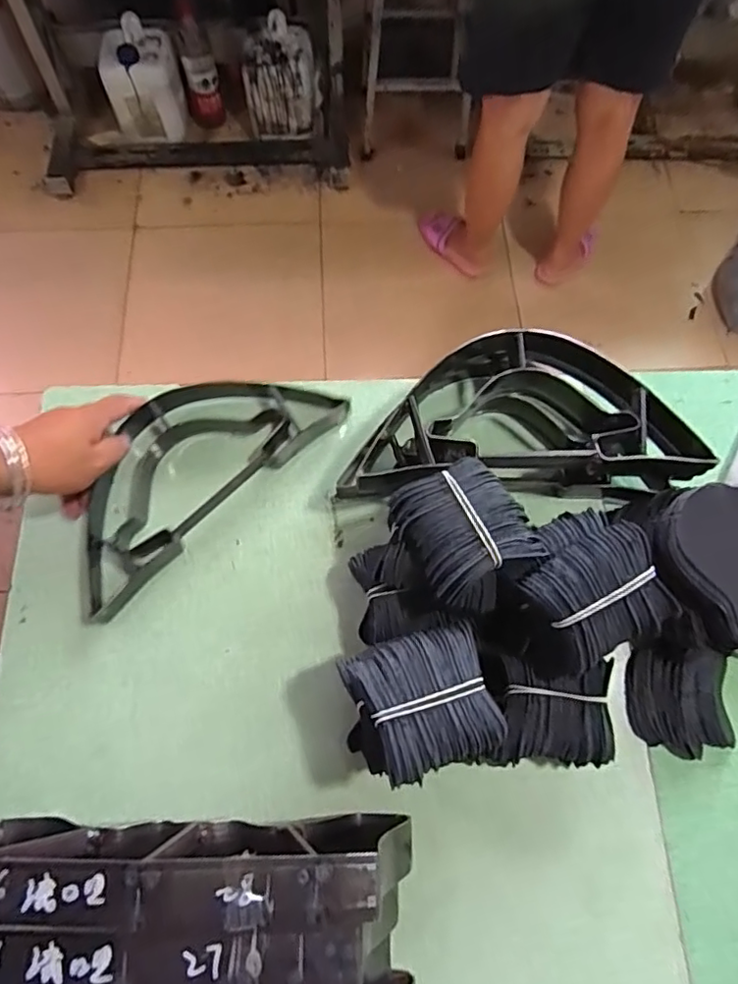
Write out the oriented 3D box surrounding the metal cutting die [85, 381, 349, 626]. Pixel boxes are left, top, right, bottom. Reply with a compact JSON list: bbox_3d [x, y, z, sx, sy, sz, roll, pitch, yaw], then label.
[{"bbox_3d":[-0.164,-0.027,0.527,0.271,0.055,0.127,-40,70,-16],"label":"metal cutting die"}]

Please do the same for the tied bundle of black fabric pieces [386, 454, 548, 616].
[{"bbox_3d":[0.068,0.032,0.422,0.080,0.061,0.100,-31,73,-11],"label":"tied bundle of black fabric pieces"}]

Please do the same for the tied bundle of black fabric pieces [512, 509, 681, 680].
[{"bbox_3d":[0.148,0.068,0.415,0.097,0.068,0.096,-26,72,-9],"label":"tied bundle of black fabric pieces"}]

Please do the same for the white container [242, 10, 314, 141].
[{"bbox_3d":[-0.239,-1.113,1.616,0.193,0.234,0.242,-6,70,-2],"label":"white container"}]

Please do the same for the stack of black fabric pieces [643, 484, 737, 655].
[{"bbox_3d":[0.262,0.038,0.447,0.090,0.047,0.122,18,66,10],"label":"stack of black fabric pieces"}]

